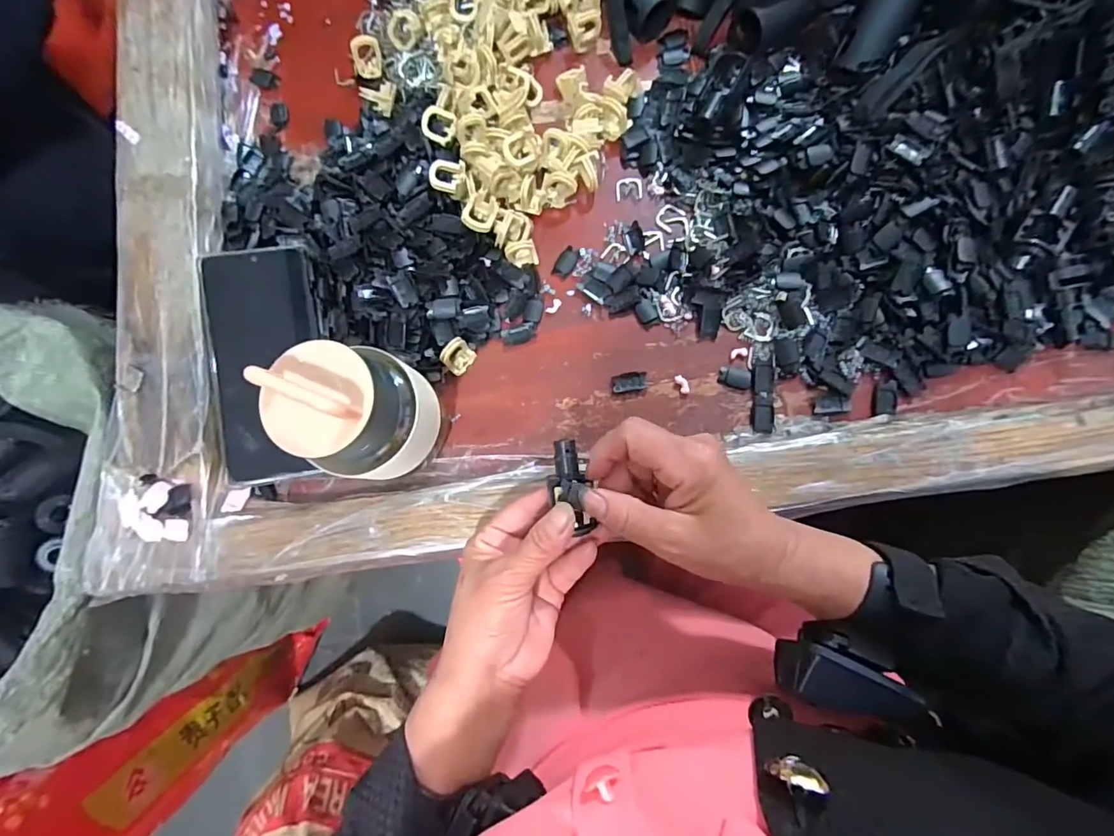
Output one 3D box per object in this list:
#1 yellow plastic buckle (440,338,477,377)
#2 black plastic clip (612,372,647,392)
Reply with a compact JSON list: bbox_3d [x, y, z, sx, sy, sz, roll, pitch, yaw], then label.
[{"bbox_3d":[-0.069,-0.043,0.351,0.014,0.023,0.022,39,89,9],"label":"yellow plastic buckle"},{"bbox_3d":[0.051,-0.025,0.348,0.024,0.006,0.013,-8,82,5],"label":"black plastic clip"}]

